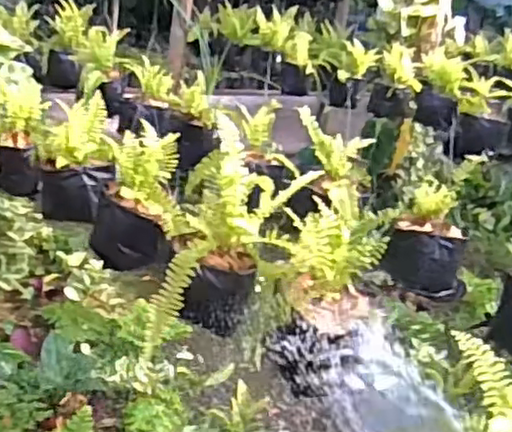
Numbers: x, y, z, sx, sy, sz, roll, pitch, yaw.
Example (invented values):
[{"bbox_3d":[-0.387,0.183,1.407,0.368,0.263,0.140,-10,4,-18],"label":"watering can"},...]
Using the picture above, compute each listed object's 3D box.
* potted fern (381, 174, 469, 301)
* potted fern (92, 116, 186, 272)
[{"bbox_3d":[0.343,0.051,1.308,0.148,0.185,0.127,17,22,22],"label":"potted fern"},{"bbox_3d":[-0.218,-0.027,1.240,0.163,0.221,0.150,2,22,-17],"label":"potted fern"}]

